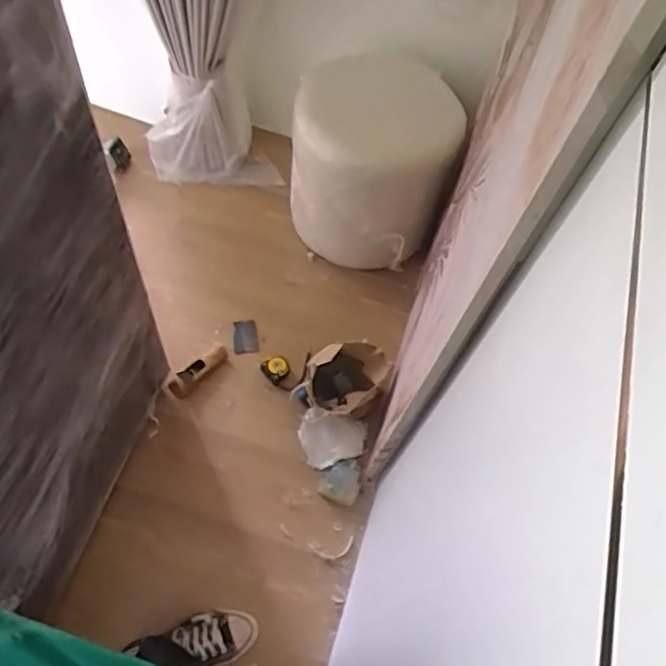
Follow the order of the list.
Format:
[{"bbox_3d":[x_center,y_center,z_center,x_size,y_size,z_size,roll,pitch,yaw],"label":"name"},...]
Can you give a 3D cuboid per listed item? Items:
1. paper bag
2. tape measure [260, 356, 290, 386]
[{"bbox_3d":[0.039,0.127,1.567,0.212,0.155,0.176,1,61,-6],"label":"paper bag"},{"bbox_3d":[-0.156,0.099,1.637,0.069,0.032,0.072,-29,68,-21],"label":"tape measure"}]

